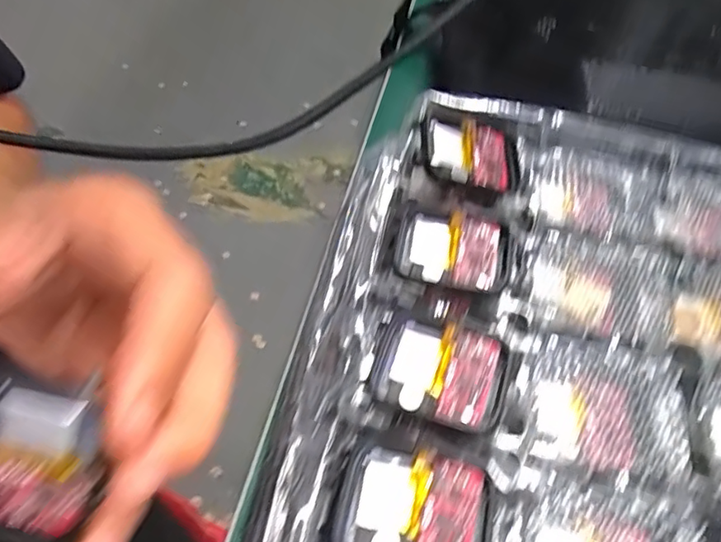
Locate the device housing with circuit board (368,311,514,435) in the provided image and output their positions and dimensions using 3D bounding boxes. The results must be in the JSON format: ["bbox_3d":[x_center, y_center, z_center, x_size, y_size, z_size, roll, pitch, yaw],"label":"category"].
[{"bbox_3d":[0.026,0.033,0.195,0.044,0.006,0.034,21,55,9],"label":"device housing with circuit board"}]

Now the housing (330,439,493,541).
[{"bbox_3d":[0.015,0.067,0.168,0.043,0.005,0.034,16,52,8],"label":"housing"}]

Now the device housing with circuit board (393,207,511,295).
[{"bbox_3d":[0.035,-0.007,0.226,0.043,0.008,0.033,14,54,5],"label":"device housing with circuit board"}]

